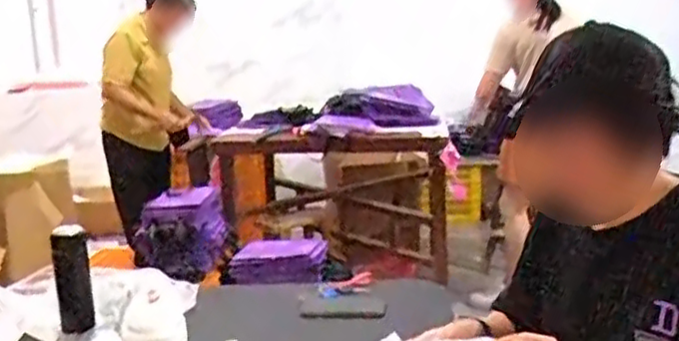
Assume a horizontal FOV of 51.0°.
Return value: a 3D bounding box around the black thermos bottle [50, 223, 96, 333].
[{"bbox_3d":[-0.503,0.203,1.342,0.063,0.190,0.071,-7,14,-22],"label":"black thermos bottle"}]

